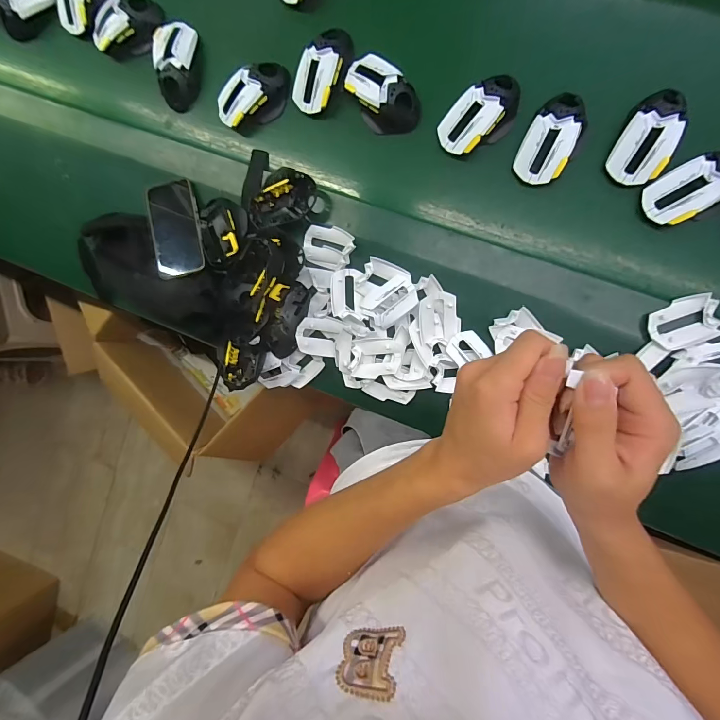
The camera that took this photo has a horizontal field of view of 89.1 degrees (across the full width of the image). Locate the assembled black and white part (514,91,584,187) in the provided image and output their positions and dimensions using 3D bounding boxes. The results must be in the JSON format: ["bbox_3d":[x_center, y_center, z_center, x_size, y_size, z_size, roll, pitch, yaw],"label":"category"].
[{"bbox_3d":[0.255,-0.295,0.490,0.065,0.036,0.109,25,98,8],"label":"assembled black and white part"}]

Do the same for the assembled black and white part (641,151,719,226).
[{"bbox_3d":[0.430,-0.224,0.468,0.116,0.040,0.069,-29,89,11],"label":"assembled black and white part"}]

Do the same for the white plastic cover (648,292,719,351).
[{"bbox_3d":[0.430,-0.049,0.487,0.077,0.016,0.062,-17,91,12],"label":"white plastic cover"}]

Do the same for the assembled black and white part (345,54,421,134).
[{"bbox_3d":[0.031,-0.378,0.524,0.120,0.035,0.072,41,100,5],"label":"assembled black and white part"}]

